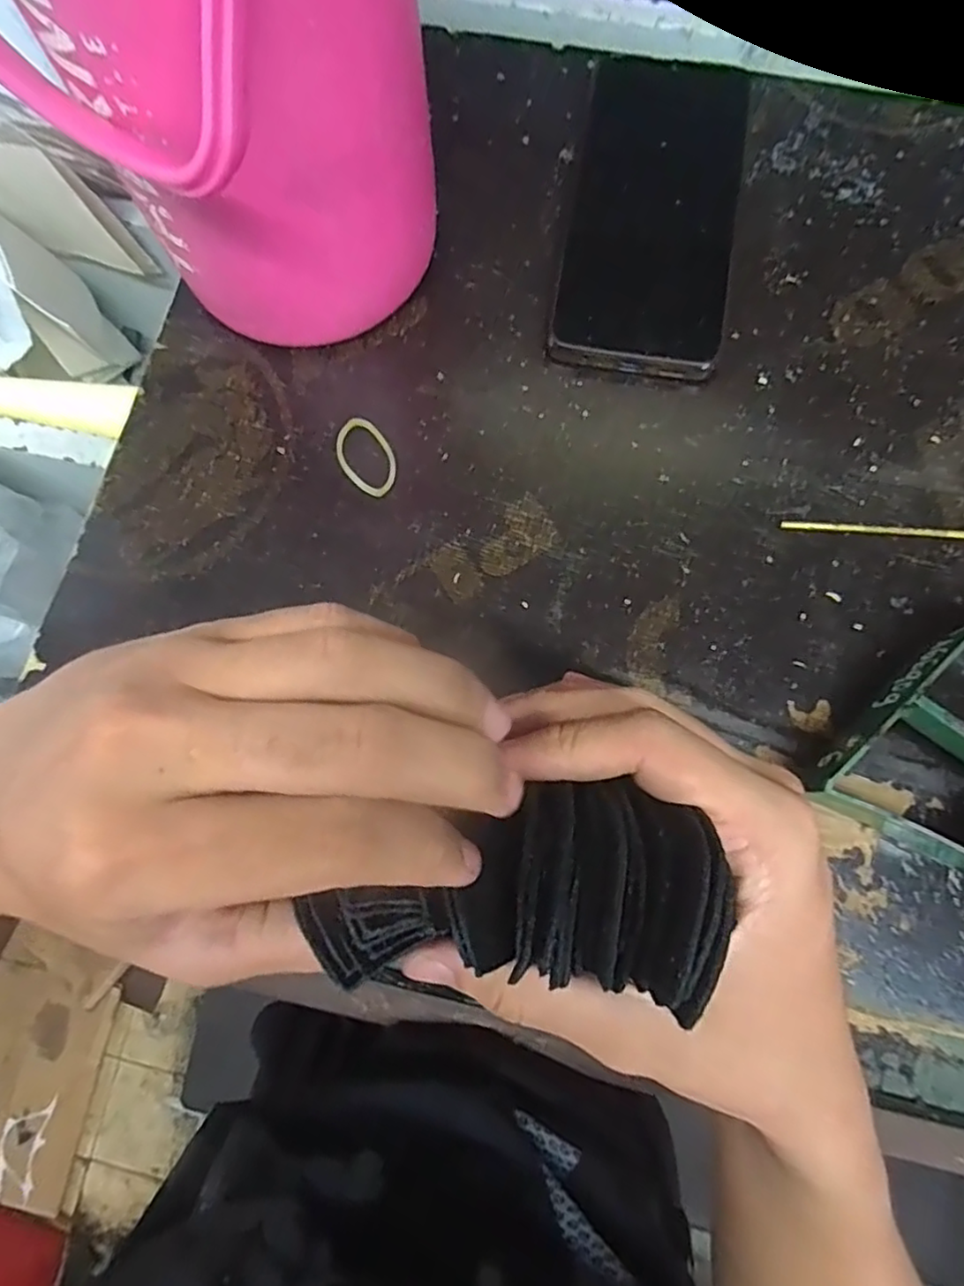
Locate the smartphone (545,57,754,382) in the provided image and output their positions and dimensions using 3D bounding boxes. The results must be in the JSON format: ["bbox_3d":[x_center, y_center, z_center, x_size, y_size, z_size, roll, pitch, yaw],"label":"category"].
[{"bbox_3d":[0.077,-0.192,0.286,0.071,0.014,0.155,9,77,3],"label":"smartphone"}]

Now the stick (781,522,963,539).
[{"bbox_3d":[0.176,-0.045,0.257,0.106,0.004,0.004,4,77,2],"label":"stick"}]

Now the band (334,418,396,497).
[{"bbox_3d":[-0.049,-0.079,0.267,0.022,0.004,0.037,-30,78,-6],"label":"band"}]

